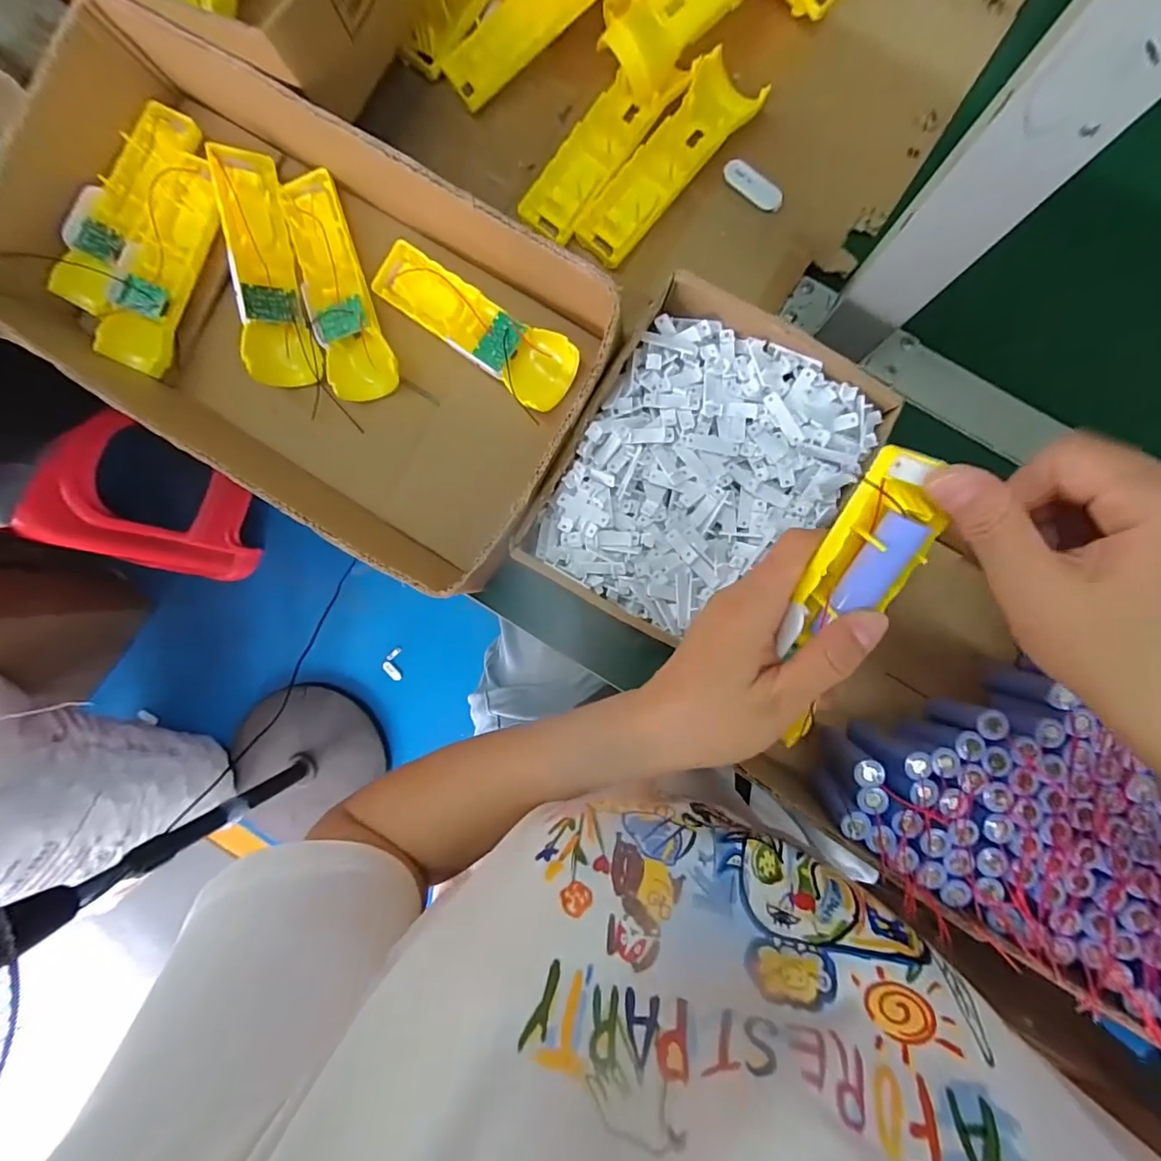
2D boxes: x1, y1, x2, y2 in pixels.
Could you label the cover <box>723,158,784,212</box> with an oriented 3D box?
[{"bbox_3d":[0.130,-0.299,0.384,0.051,0.007,0.020,37,92,4],"label":"cover"}]

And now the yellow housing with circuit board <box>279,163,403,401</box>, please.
[{"bbox_3d":[-0.186,-0.222,0.384,0.051,0.027,0.161,-19,88,4],"label":"yellow housing with circuit board"}]

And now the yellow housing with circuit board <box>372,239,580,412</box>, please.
[{"bbox_3d":[-0.080,-0.186,0.373,0.167,0.031,0.049,34,92,4],"label":"yellow housing with circuit board"}]

